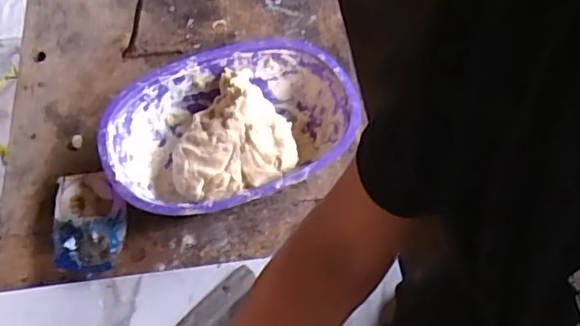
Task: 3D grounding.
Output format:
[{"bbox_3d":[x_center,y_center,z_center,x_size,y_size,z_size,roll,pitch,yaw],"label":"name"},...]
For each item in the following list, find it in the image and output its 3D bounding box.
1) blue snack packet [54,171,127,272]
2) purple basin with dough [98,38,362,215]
[{"bbox_3d":[-0.233,0.070,0.709,0.081,0.030,0.121,-8,57,-5],"label":"blue snack packet"},{"bbox_3d":[-0.070,-0.033,0.758,0.305,0.117,0.217,-17,60,-9],"label":"purple basin with dough"}]

